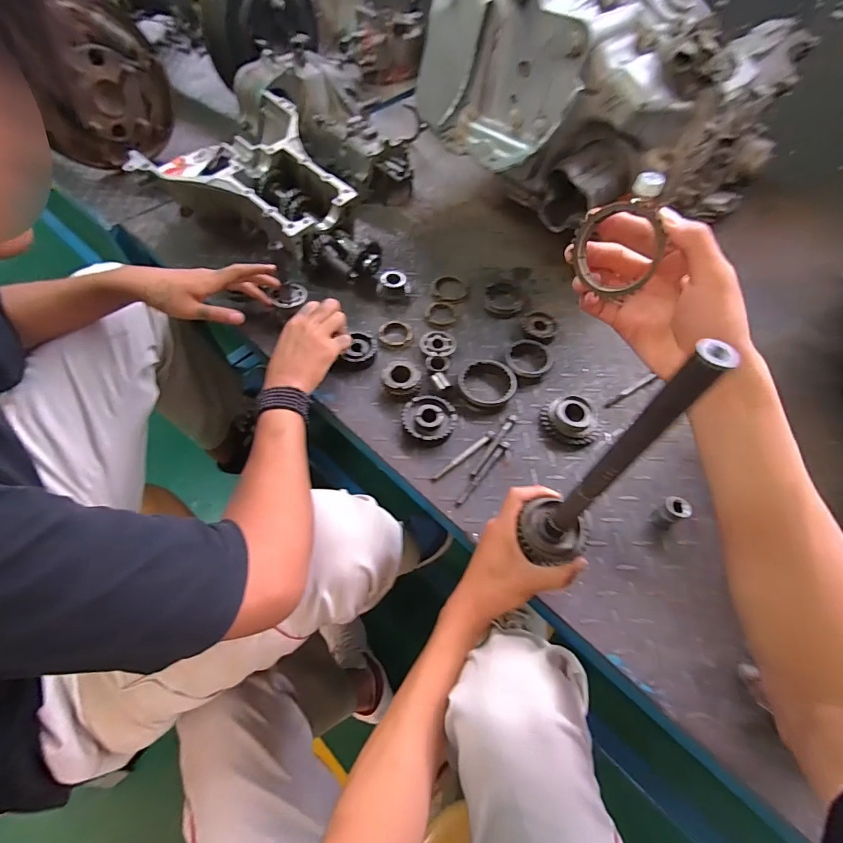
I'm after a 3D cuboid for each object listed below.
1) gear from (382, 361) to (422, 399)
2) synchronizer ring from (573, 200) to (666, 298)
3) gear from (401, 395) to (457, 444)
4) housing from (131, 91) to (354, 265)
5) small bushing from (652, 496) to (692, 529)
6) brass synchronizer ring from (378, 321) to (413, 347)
[{"bbox_3d":[-0.027,-0.056,0.592,0.053,0.029,0.051,0,58,-1],"label":"gear"},{"bbox_3d":[0.141,-0.124,0.305,0.060,0.062,0.005,8,22,43],"label":"synchronizer ring"},{"bbox_3d":[0.010,-0.002,0.561,0.069,0.022,0.070,0,58,-1],"label":"gear"},{"bbox_3d":[-0.275,-0.385,0.727,0.313,0.142,0.288,38,65,20],"label":"housing"},{"bbox_3d":[0.289,0.104,0.487,0.026,0.035,0.024,-13,59,-9],"label":"small bushing"},{"bbox_3d":[-0.039,-0.136,0.652,0.050,0.011,0.048,0,58,-1],"label":"brass synchronizer ring"}]

